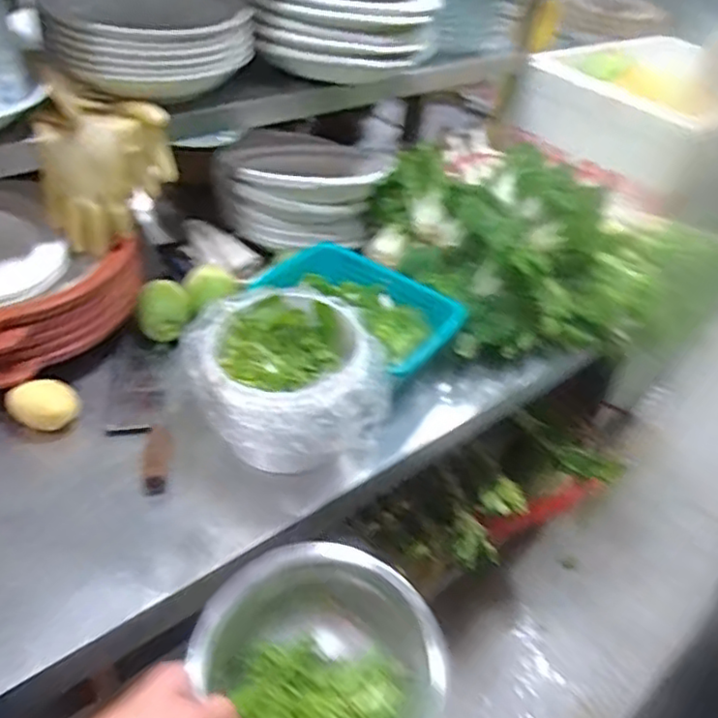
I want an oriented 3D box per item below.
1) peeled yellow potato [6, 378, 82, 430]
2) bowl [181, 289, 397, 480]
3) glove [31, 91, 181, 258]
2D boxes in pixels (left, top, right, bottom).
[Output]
[{"bbox_3d":[-0.419,0.066,0.895,0.084,0.062,0.071,1,41,-8],"label":"peeled yellow potato"},{"bbox_3d":[-0.097,0.040,0.892,0.225,0.164,0.242,5,41,-4],"label":"bowl"},{"bbox_3d":[-0.359,-0.275,0.954,0.092,0.186,0.175,30,45,23],"label":"glove"}]

